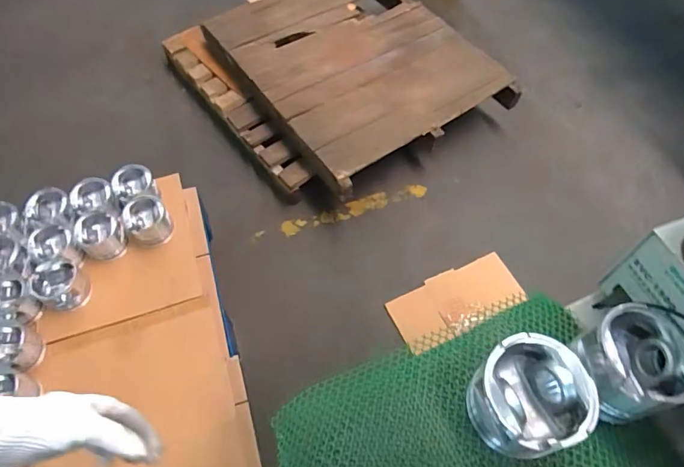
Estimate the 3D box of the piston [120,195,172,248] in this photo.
[{"bbox_3d":[-0.536,-0.036,1.245,0.115,0.089,0.117,-29,63,-17],"label":"piston"}]

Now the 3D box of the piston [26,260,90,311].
[{"bbox_3d":[-0.710,0.131,1.143,0.107,0.086,0.109,0,59,0],"label":"piston"}]

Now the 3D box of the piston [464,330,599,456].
[{"bbox_3d":[0.203,0.182,0.501,0.108,0.102,0.111,-20,61,-12],"label":"piston"}]

